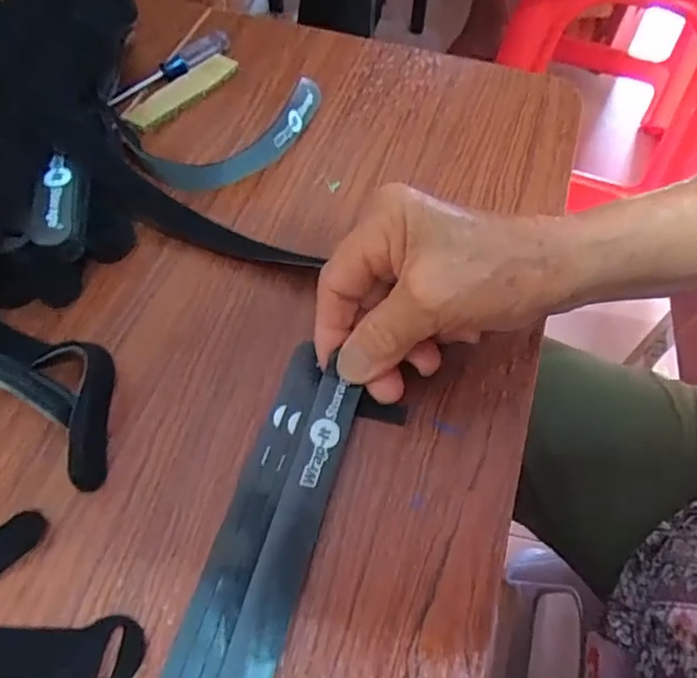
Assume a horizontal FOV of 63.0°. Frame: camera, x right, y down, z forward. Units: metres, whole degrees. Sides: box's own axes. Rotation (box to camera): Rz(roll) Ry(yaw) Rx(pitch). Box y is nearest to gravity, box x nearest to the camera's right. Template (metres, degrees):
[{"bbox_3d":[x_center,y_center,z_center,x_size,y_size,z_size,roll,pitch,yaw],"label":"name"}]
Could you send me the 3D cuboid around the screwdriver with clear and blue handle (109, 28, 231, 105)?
[{"bbox_3d":[-0.122,-0.186,0.388,0.014,0.011,0.094,41,68,20],"label":"screwdriver with clear and blue handle"}]

